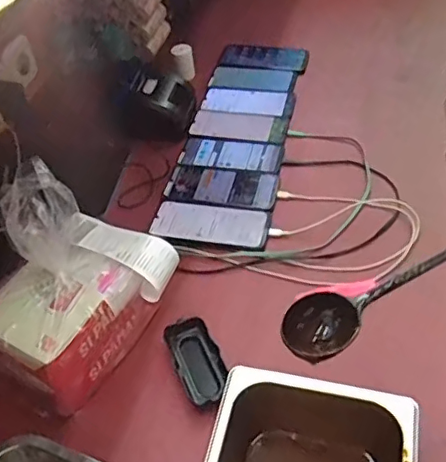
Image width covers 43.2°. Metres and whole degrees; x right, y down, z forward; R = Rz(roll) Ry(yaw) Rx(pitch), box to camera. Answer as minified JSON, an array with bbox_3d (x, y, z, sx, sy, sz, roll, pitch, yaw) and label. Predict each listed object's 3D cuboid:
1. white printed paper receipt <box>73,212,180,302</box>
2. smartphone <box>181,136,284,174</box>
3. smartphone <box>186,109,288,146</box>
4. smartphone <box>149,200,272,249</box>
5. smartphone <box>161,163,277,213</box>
[{"bbox_3d":[-0.113,0.018,0.636,0.130,0.037,0.060,30,54,9],"label":"white printed paper receipt"},{"bbox_3d":[0.014,-0.128,0.916,0.163,0.007,0.076,8,48,10],"label":"smartphone"},{"bbox_3d":[0.028,-0.180,0.971,0.164,0.013,0.088,7,48,10],"label":"smartphone"},{"bbox_3d":[-0.017,-0.011,0.806,0.165,0.009,0.080,6,47,8],"label":"smartphone"},{"bbox_3d":[-0.002,-0.071,0.862,0.166,0.006,0.083,9,48,12],"label":"smartphone"}]

